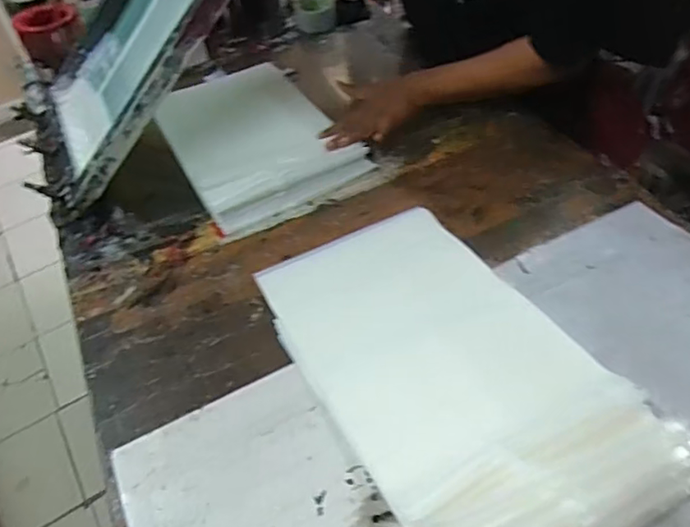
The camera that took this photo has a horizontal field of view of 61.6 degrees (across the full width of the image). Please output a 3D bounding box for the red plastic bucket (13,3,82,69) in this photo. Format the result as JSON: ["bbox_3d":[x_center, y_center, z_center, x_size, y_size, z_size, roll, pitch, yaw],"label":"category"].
[{"bbox_3d":[-0.544,-0.426,1.076,0.111,0.068,0.116,-23,48,-14],"label":"red plastic bucket"}]

